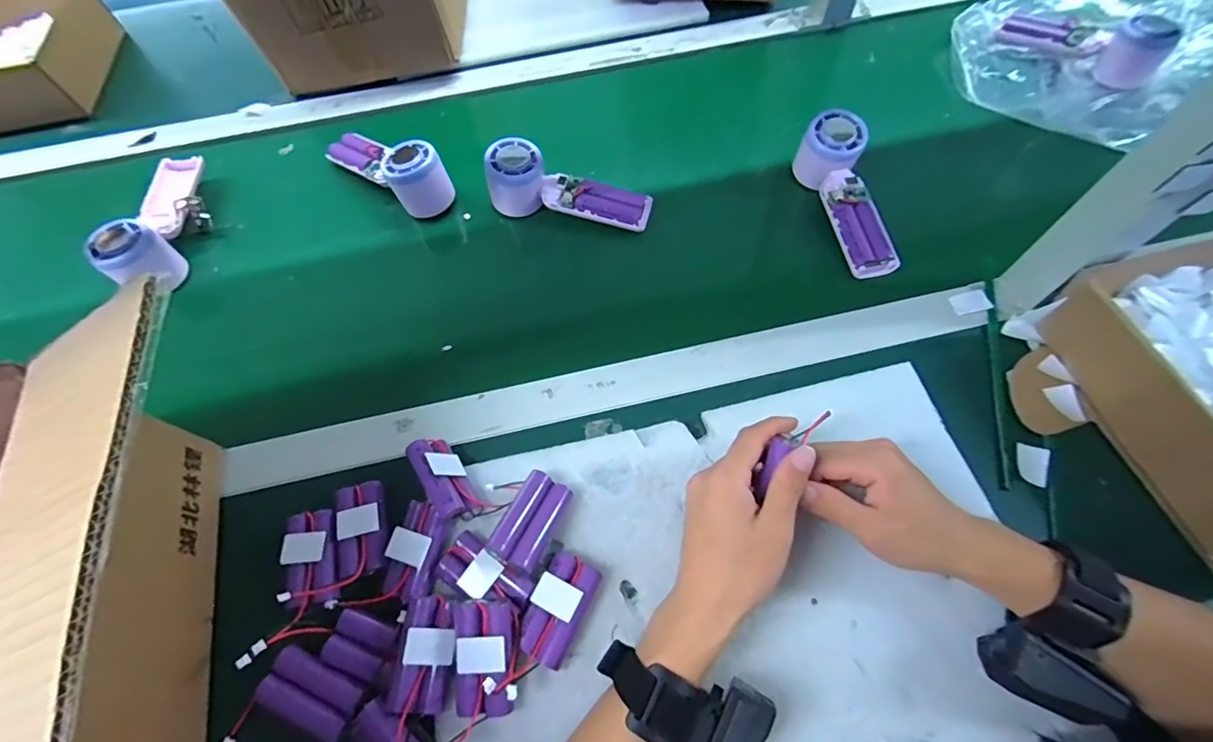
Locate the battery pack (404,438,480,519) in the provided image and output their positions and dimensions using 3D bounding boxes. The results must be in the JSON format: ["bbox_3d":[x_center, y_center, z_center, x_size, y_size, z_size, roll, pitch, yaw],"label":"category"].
[{"bbox_3d":[-0.122,0.079,0.384,0.020,0.038,0.067,-42,69,16],"label":"battery pack"}]

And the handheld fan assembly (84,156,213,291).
[{"bbox_3d":[-0.448,-0.159,0.522,0.063,0.050,0.166,-4,64,0],"label":"handheld fan assembly"}]

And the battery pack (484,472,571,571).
[{"bbox_3d":[-0.053,0.106,0.370,0.034,0.025,0.064,23,67,13],"label":"battery pack"}]

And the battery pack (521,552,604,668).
[{"bbox_3d":[-0.032,0.160,0.350,0.036,0.020,0.065,24,67,13],"label":"battery pack"}]

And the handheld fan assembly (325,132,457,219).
[{"bbox_3d":[-0.233,-0.222,0.543,0.152,0.055,0.055,37,71,18],"label":"handheld fan assembly"}]

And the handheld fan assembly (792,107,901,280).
[{"bbox_3d":[0.232,-0.166,0.500,0.049,0.052,0.164,-13,79,-5],"label":"handheld fan assembly"}]

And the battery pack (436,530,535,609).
[{"bbox_3d":[-0.084,0.140,0.352,0.066,0.016,0.031,32,69,16],"label":"battery pack"}]

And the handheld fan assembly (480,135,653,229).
[{"bbox_3d":[-0.038,-0.179,0.522,0.163,0.050,0.052,16,65,-5],"label":"handheld fan assembly"}]

